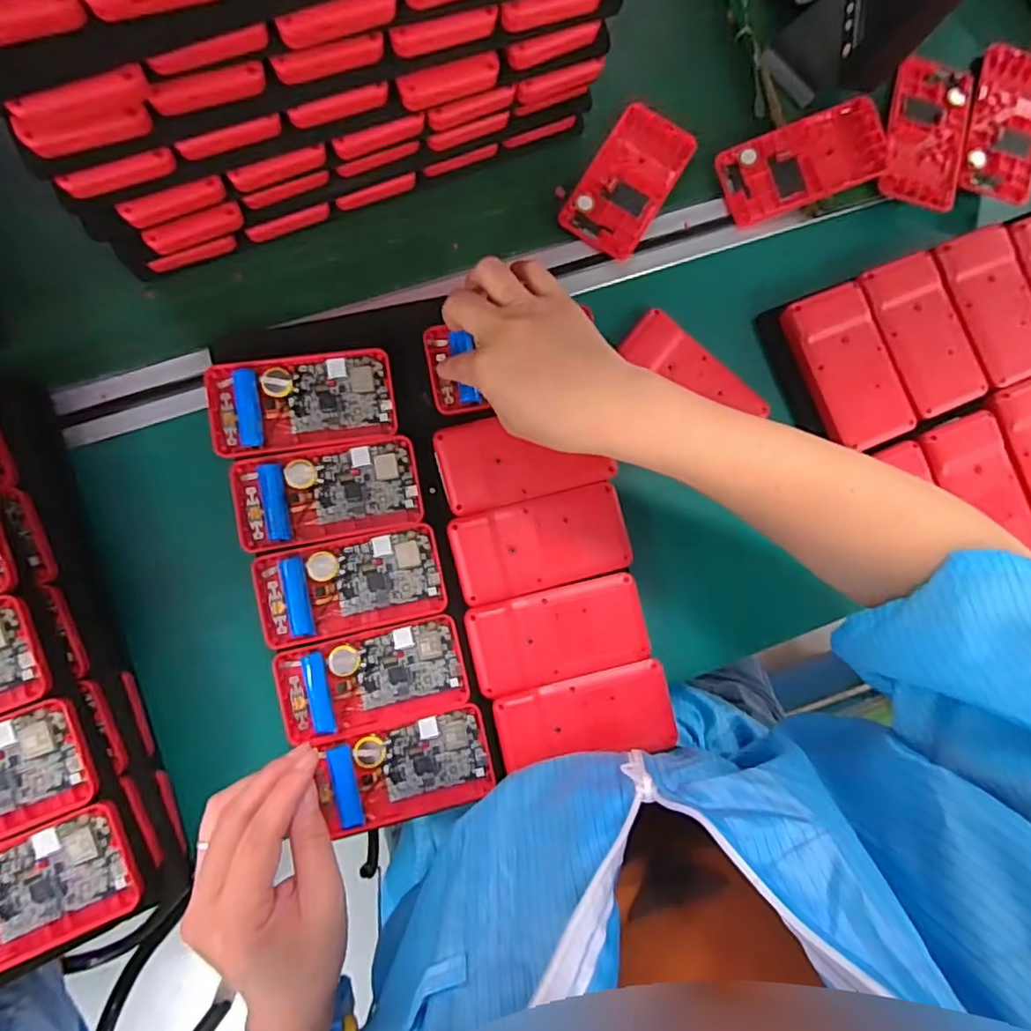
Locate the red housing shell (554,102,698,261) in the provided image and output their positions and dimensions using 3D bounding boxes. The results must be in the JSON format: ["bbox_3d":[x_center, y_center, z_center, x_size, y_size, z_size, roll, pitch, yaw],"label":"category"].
[{"bbox_3d":[0.088,-0.257,0.476,0.062,0.014,0.120,32,83,-3],"label":"red housing shell"}]

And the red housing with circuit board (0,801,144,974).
[{"bbox_3d":[-0.273,0.210,0.336,0.116,0.021,0.064,-21,88,-7],"label":"red housing with circuit board"}]

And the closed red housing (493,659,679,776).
[{"bbox_3d":[0.048,0.139,0.424,0.119,0.012,0.057,-11,87,-7],"label":"closed red housing"}]

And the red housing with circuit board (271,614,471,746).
[{"bbox_3d":[-0.095,0.109,0.415,0.121,0.010,0.062,-12,87,-7],"label":"red housing with circuit board"}]

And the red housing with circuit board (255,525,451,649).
[{"bbox_3d":[-0.110,0.047,0.418,0.120,0.010,0.062,-11,87,-7],"label":"red housing with circuit board"}]

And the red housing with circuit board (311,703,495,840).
[{"bbox_3d":[-0.072,0.170,0.412,0.109,0.011,0.063,-12,90,-7],"label":"red housing with circuit board"}]

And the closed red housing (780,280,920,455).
[{"bbox_3d":[0.250,-0.110,0.473,0.063,0.028,0.118,-21,88,-7],"label":"closed red housing"}]

